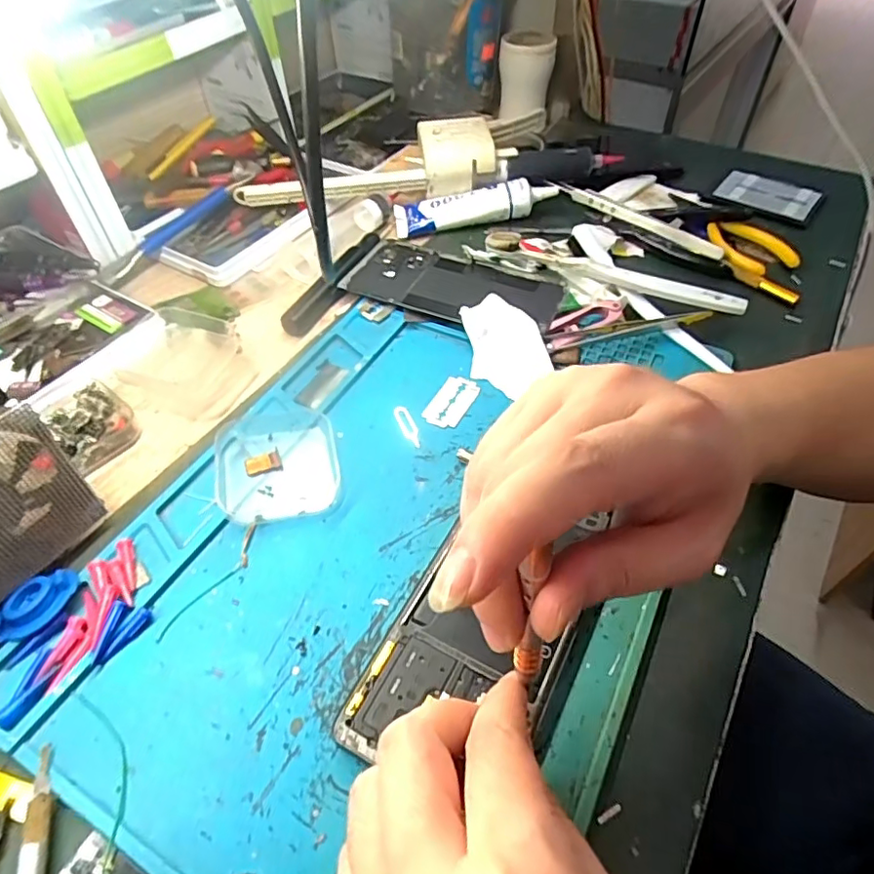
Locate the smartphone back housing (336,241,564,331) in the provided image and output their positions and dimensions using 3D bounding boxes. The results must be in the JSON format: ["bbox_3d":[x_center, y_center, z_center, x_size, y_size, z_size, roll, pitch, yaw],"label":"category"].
[{"bbox_3d":[0.010,-0.109,0.416,0.152,0.014,0.072,22,53,17],"label":"smartphone back housing"}]

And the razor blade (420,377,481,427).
[{"bbox_3d":[0.009,-0.023,0.350,0.022,0.004,0.042,23,53,17],"label":"razor blade"}]

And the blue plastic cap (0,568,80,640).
[{"bbox_3d":[-0.184,0.076,0.262,0.025,0.004,0.037,31,56,23],"label":"blue plastic cap"}]

